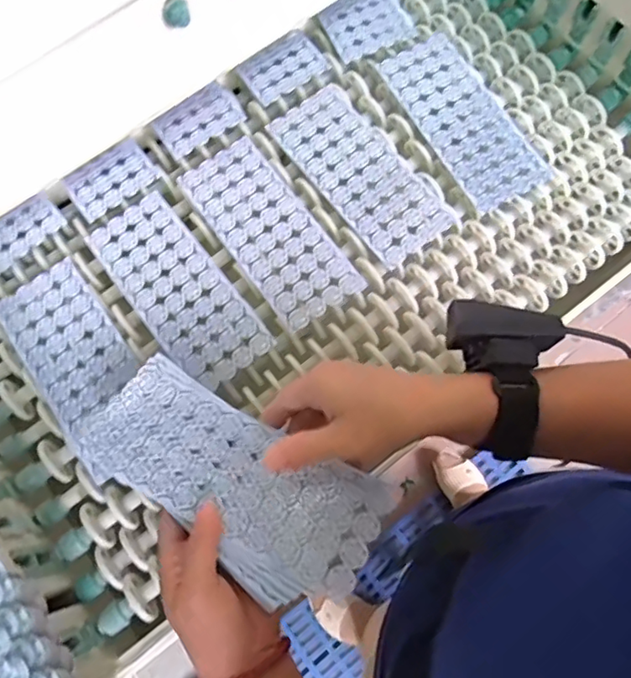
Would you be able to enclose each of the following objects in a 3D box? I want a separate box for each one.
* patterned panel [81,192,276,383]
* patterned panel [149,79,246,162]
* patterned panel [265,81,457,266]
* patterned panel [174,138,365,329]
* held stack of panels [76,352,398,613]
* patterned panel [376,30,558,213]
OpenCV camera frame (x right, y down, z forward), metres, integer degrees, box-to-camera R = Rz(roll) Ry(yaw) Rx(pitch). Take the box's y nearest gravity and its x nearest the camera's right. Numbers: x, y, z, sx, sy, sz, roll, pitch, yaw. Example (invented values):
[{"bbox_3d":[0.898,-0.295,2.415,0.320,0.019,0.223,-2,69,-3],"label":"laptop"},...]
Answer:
[{"bbox_3d":[-0.129,-0.047,0.525,0.084,0.005,0.200,-36,75,-10],"label":"patterned panel"},{"bbox_3d":[-0.121,-0.229,0.584,0.087,0.009,0.056,-33,75,-9],"label":"patterned panel"},{"bbox_3d":[0.043,-0.166,0.556,0.085,0.007,0.197,-35,75,-10],"label":"patterned panel"},{"bbox_3d":[-0.045,-0.105,0.540,0.085,0.005,0.200,-35,75,-10],"label":"patterned panel"},{"bbox_3d":[-0.064,0.096,0.404,0.225,0.017,0.098,28,74,19],"label":"held stack of panels"},{"bbox_3d":[0.150,-0.227,0.578,0.089,0.010,0.204,-27,74,-8],"label":"patterned panel"}]

